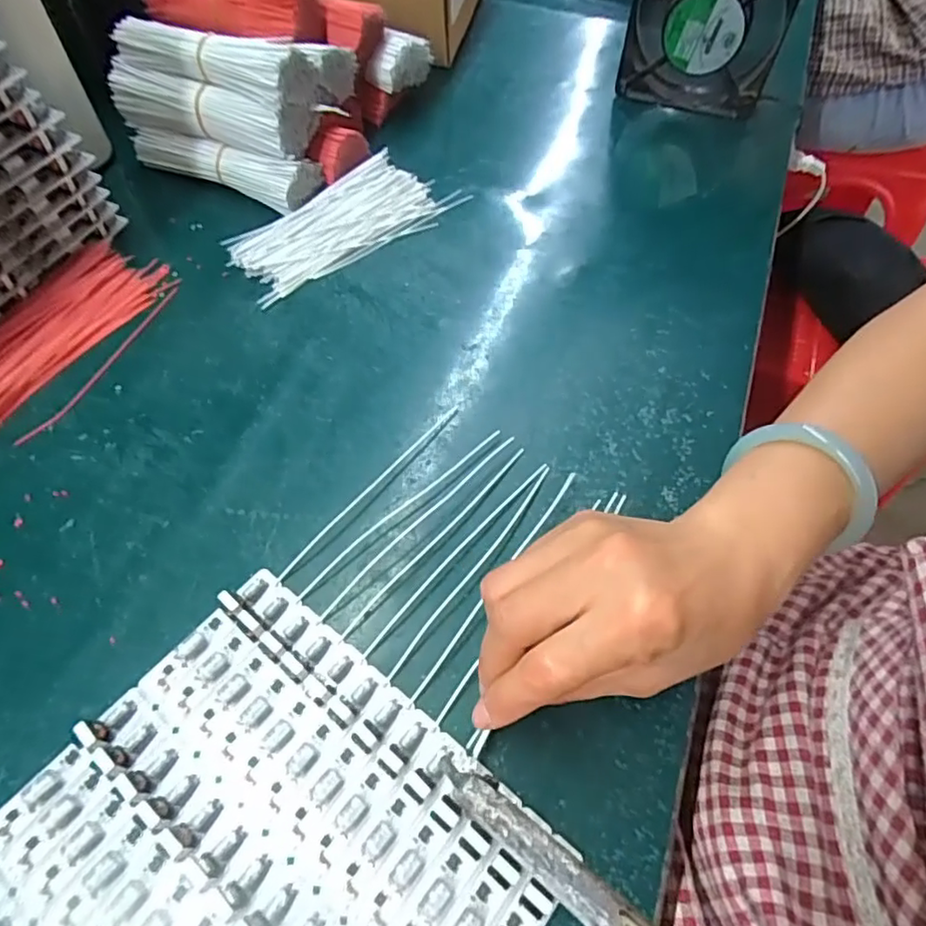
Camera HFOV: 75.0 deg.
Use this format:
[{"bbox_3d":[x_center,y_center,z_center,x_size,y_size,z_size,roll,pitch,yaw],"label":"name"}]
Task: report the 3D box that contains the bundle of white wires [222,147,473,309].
[{"bbox_3d":[-0.088,-0.182,0.448,0.169,0.014,0.078,-34,64,-20],"label":"bundle of white wires"}]

